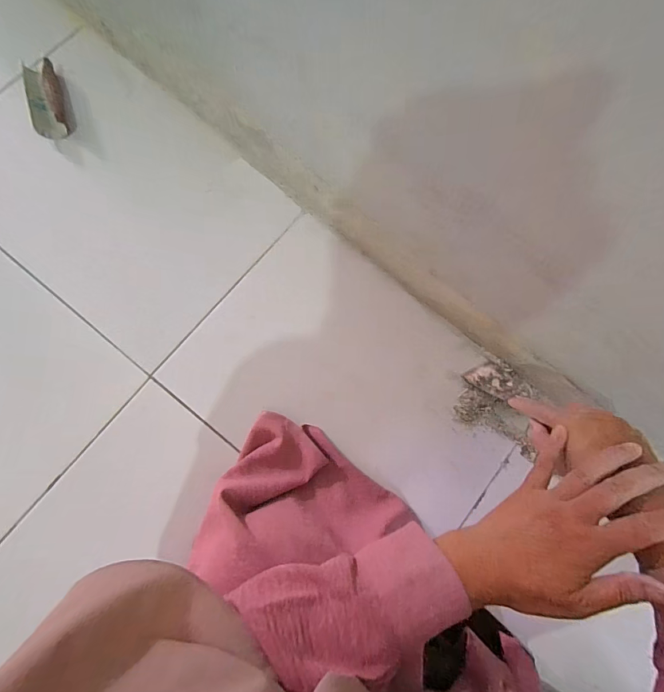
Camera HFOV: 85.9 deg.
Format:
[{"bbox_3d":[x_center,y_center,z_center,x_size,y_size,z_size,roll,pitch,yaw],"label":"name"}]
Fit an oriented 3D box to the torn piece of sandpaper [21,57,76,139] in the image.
[{"bbox_3d":[-0.369,-0.322,0.467,0.041,0.024,0.106,-16,85,-6],"label":"torn piece of sandpaper"}]

